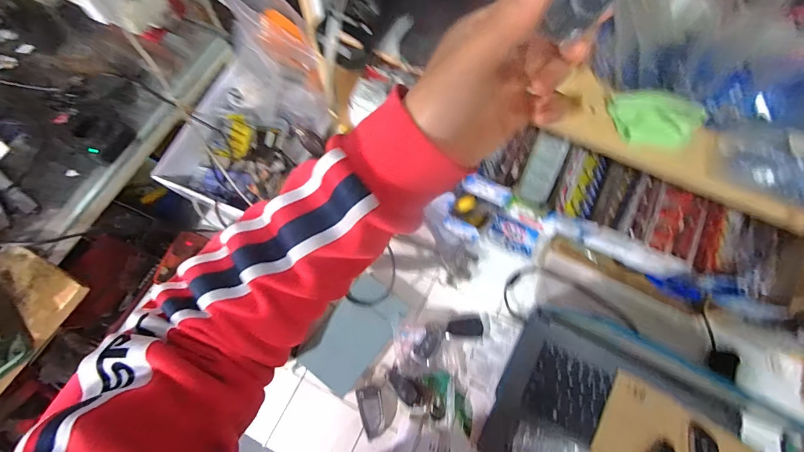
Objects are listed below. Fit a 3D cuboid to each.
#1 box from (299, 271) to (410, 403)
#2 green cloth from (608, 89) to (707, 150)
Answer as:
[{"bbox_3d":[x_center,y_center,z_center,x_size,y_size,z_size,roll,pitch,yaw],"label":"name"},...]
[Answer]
[{"bbox_3d":[-0.072,0.171,0.601,0.093,0.026,0.172,33,71,15],"label":"box"},{"bbox_3d":[0.258,-0.114,0.390,0.083,0.034,0.052,19,68,9],"label":"green cloth"}]

